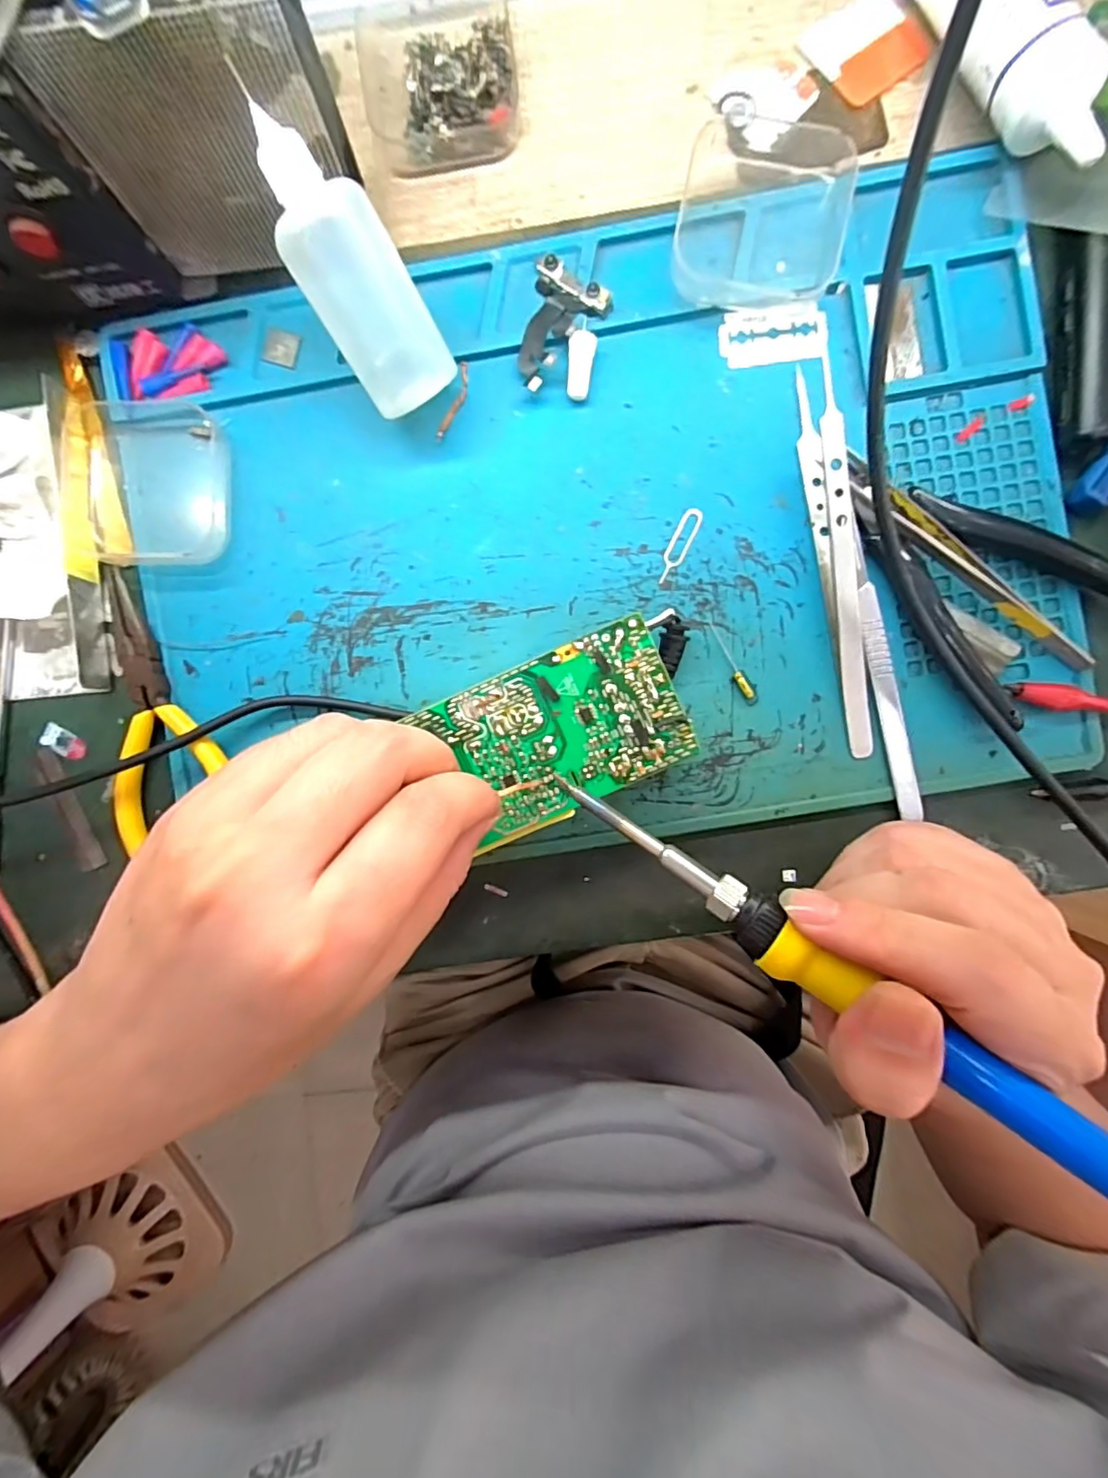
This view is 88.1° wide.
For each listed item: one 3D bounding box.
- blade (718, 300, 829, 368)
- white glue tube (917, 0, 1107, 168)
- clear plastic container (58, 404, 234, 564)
[{"bbox_3d":[0.089,-0.164,0.232,0.041,0.004,0.023,0,90,9],"label":"blade"},{"bbox_3d":[0.165,-0.261,0.213,0.030,0.033,0.123,-21,90,3],"label":"white glue tube"},{"bbox_3d":[-0.171,-0.108,0.241,0.066,0.009,0.066,1,91,2],"label":"clear plastic container"}]

